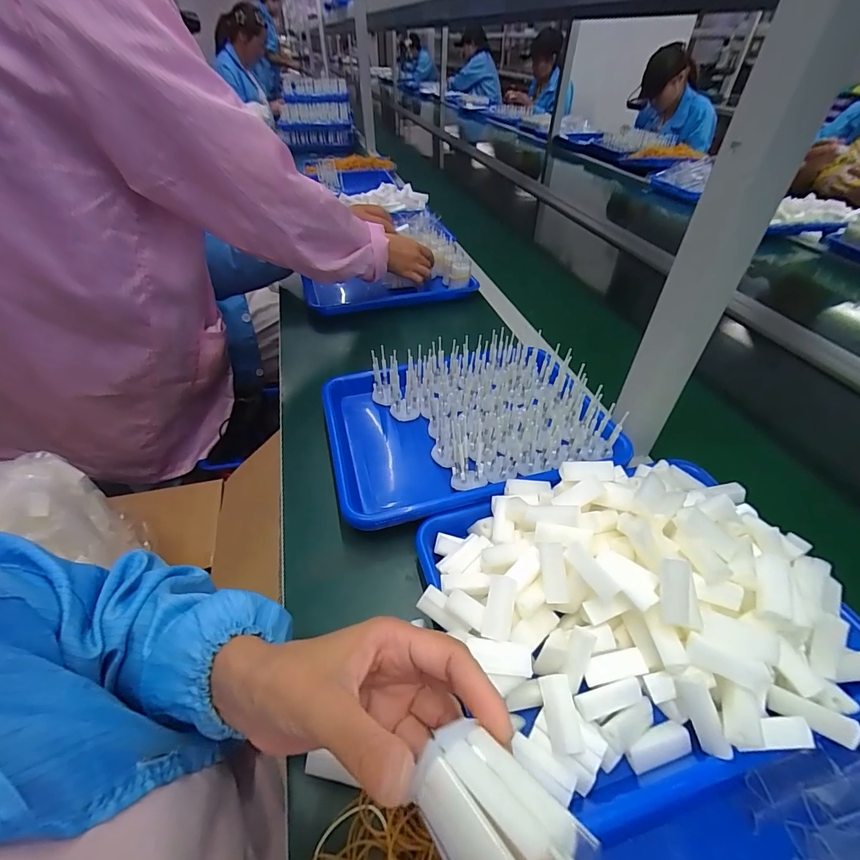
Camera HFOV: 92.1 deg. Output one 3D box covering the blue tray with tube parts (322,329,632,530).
[{"bbox_3d":[0.043,-0.023,0.502,0.329,0.077,0.240,-10,44,-12],"label":"blue tray with tube parts"}]

